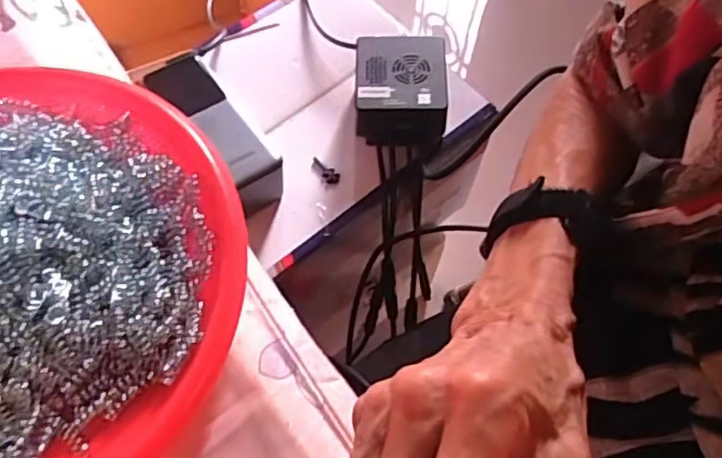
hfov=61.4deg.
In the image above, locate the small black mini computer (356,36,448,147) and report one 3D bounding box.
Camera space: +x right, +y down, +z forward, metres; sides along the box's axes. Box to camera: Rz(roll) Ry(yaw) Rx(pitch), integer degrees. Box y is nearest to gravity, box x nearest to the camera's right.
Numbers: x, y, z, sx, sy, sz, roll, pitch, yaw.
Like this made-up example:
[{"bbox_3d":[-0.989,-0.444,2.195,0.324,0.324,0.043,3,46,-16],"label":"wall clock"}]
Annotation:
[{"bbox_3d":[0.032,-0.117,0.507,0.073,0.045,0.086,1,64,-1],"label":"small black mini computer"}]

